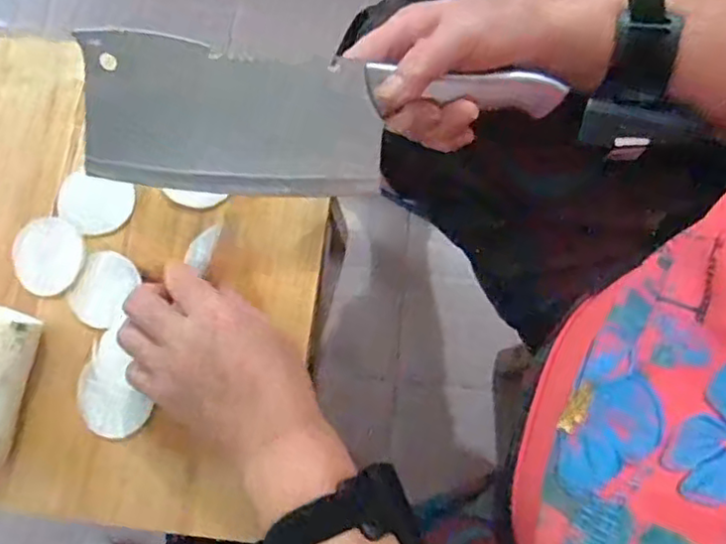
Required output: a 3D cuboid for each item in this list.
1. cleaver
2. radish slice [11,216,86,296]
[{"bbox_3d":[-0.028,-0.091,0.411,0.283,0.015,0.092,4,116,-7],"label":"cleaver"},{"bbox_3d":[-0.233,-0.012,0.472,0.053,0.006,0.055,0,76,2],"label":"radish slice"}]

